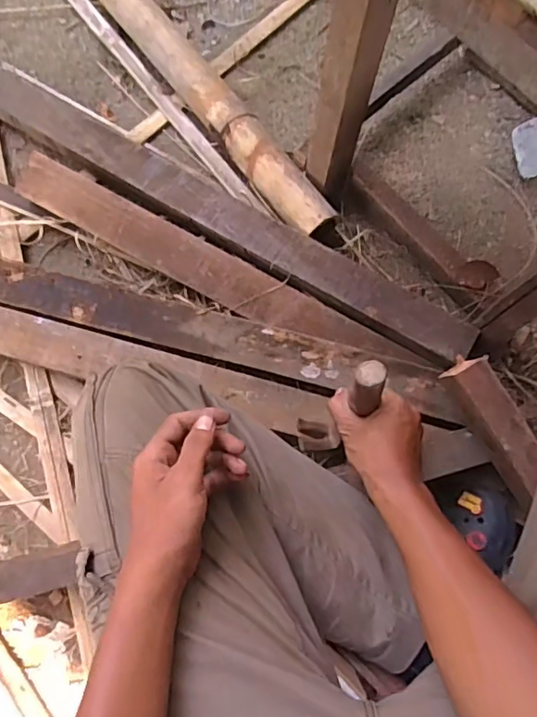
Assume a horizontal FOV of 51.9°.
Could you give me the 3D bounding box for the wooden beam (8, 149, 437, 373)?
[{"bbox_3d":[-0.078,-0.118,0.733,0.581,0.035,0.066,29,78,4],"label":"wooden beam"}]

